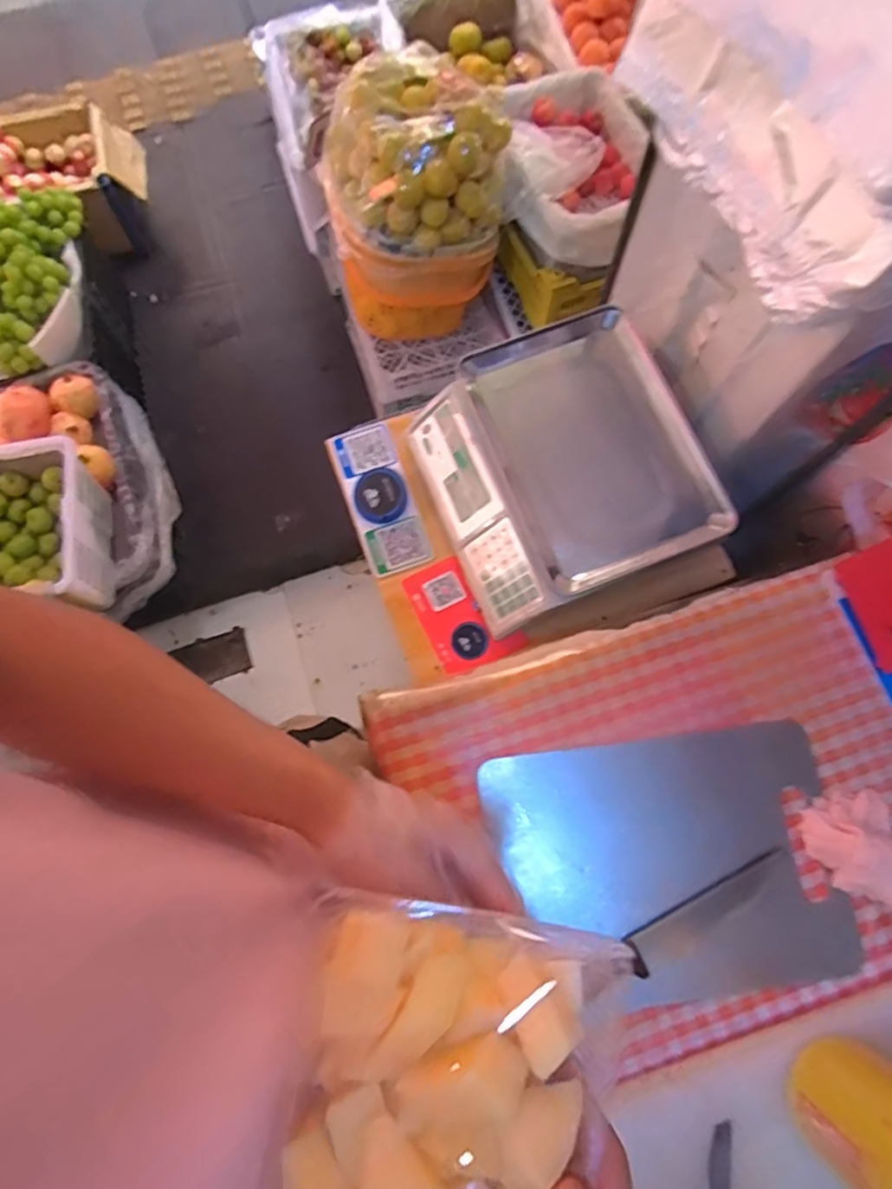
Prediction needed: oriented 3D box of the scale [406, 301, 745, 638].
[{"bbox_3d":[0.144,-0.160,0.791,0.305,0.106,0.326,-22,76,-4],"label":"scale"}]

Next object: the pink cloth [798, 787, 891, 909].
[{"bbox_3d":[0.403,0.240,0.584,0.096,0.046,0.116,-37,78,-7],"label":"pink cloth"}]

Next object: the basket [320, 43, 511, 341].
[{"bbox_3d":[-0.053,-0.714,1.131,0.306,0.358,0.298,-8,76,0],"label":"basket"}]

